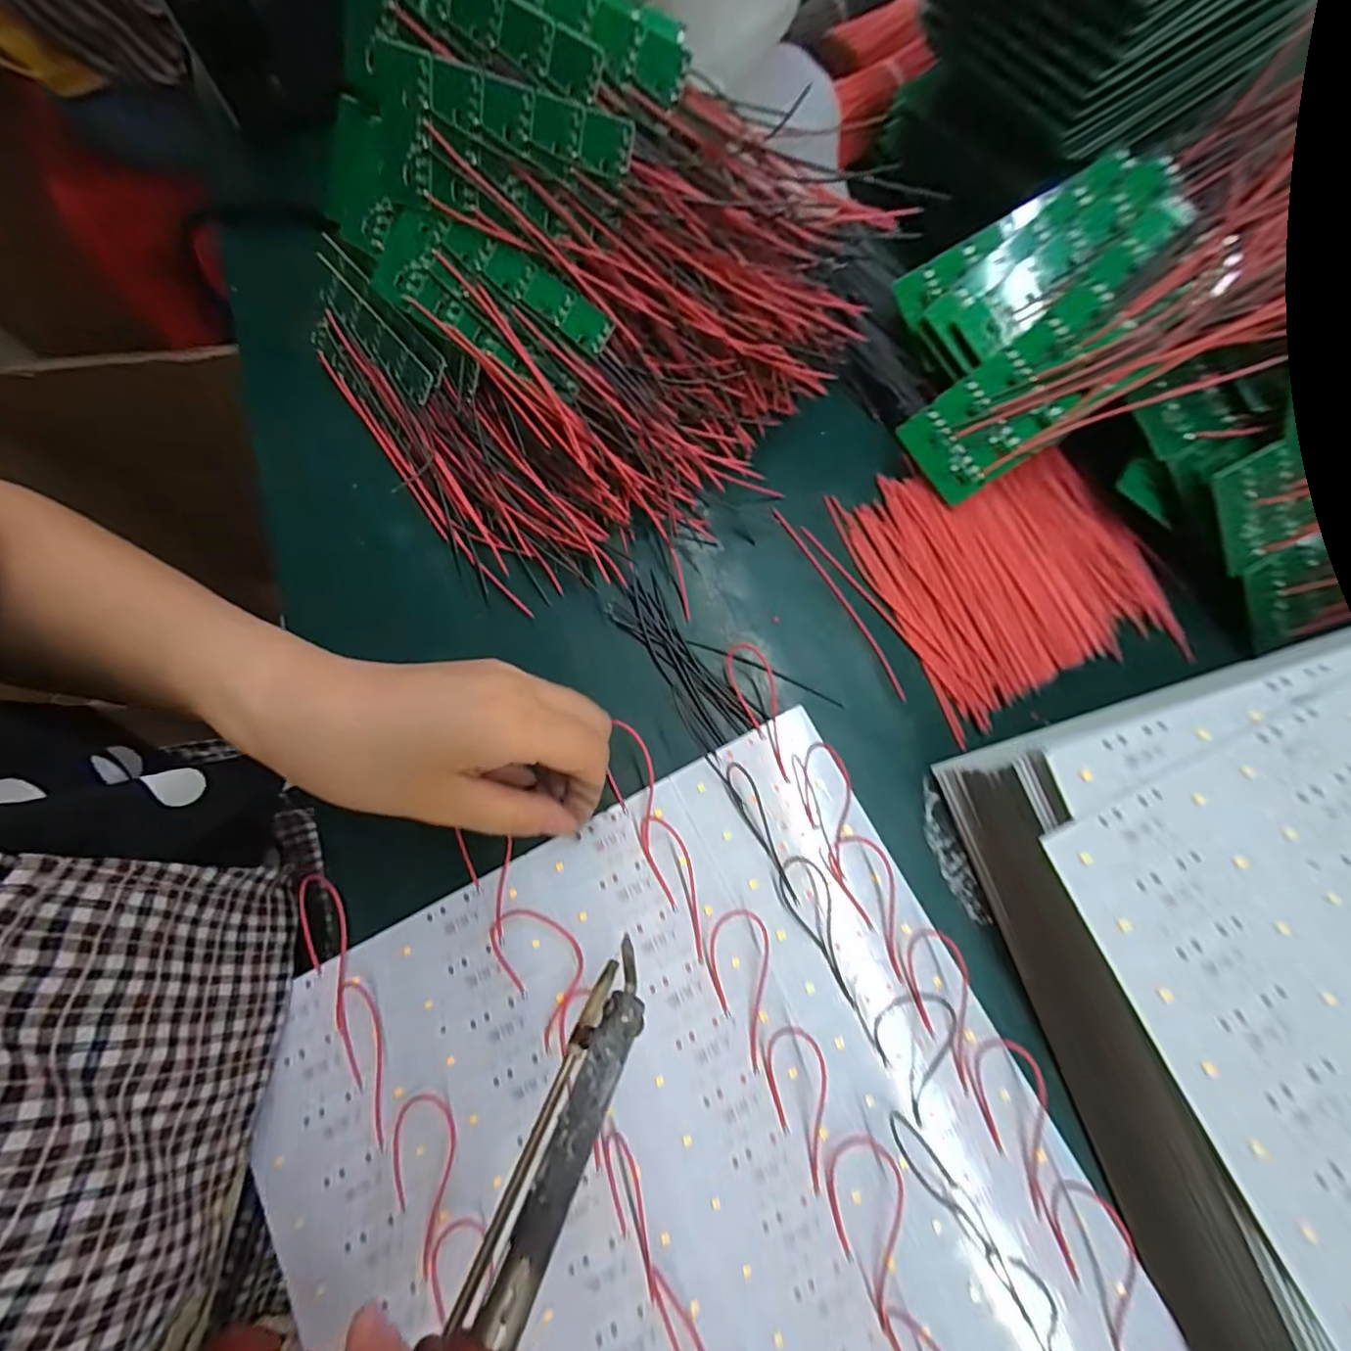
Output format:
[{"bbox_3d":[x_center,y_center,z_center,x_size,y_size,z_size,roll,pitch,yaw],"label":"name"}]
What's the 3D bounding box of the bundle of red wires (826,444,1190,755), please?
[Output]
[{"bbox_3d":[0.163,-0.054,0.282,0.126,0.012,0.124,-22,76,-6],"label":"bundle of red wires"}]

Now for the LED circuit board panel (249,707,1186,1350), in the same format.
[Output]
[{"bbox_3d":[0.002,0.193,0.216,0.268,0.010,0.268,-27,77,-7],"label":"LED circuit board panel"}]

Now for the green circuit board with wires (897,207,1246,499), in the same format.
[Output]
[{"bbox_3d":[0.176,-0.141,0.262,0.137,0.008,0.050,-38,77,18],"label":"green circuit board with wires"}]

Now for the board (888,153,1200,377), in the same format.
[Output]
[{"bbox_3d":[0.168,-0.197,0.271,0.104,0.011,0.063,-31,72,20],"label":"board"}]

